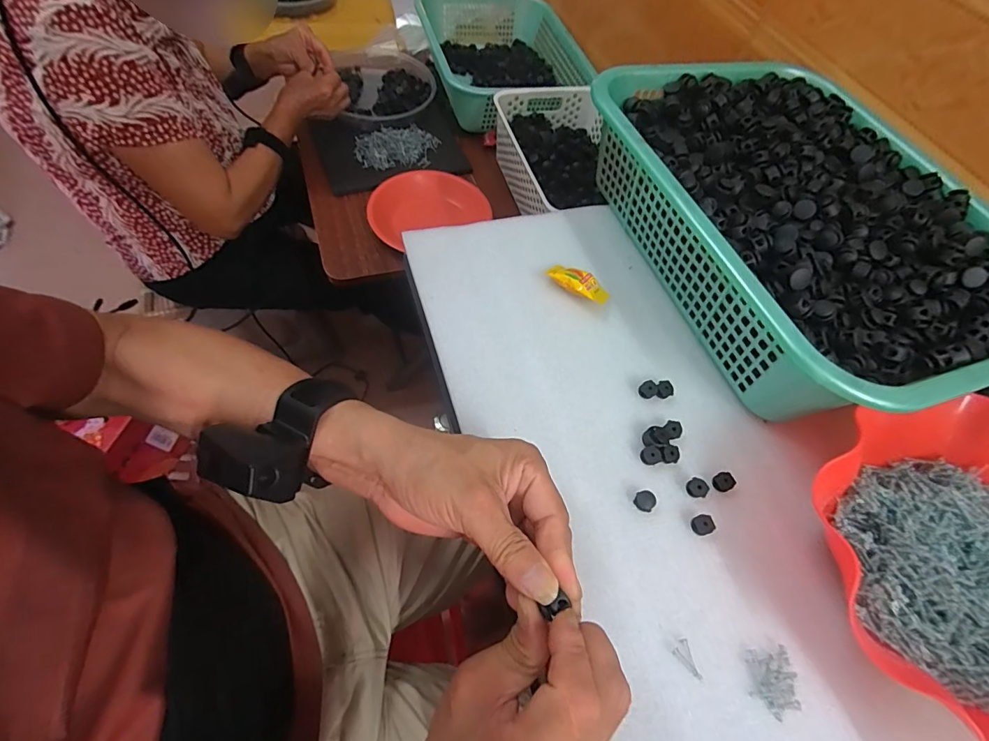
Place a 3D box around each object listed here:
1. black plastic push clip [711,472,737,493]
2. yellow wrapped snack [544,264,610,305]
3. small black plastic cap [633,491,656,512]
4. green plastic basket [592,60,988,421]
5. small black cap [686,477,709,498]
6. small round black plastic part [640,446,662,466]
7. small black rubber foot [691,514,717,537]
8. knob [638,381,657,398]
[{"bbox_3d":[0.168,0.082,0.328,0.014,0.009,0.013,3,60,-5],"label":"black plastic push clip"},{"bbox_3d":[0.075,-0.080,0.406,0.058,0.016,0.026,35,63,14],"label":"yellow wrapped snack"},{"bbox_3d":[0.107,0.093,0.317,0.014,0.007,0.013,3,60,-5],"label":"small black plastic cap"},{"bbox_3d":[0.275,-0.144,0.406,0.289,0.082,0.385,-14,63,-14],"label":"green plastic basket"},{"bbox_3d":[0.147,0.085,0.324,0.014,0.007,0.013,3,60,-5],"label":"small black cap"},{"bbox_3d":[0.117,0.064,0.333,0.013,0.008,0.013,3,60,-5],"label":"small round black plastic part"},{"bbox_3d":[0.145,0.108,0.311,0.014,0.007,0.013,3,60,-5],"label":"small black rubber foot"},{"bbox_3d":[0.125,0.016,0.363,0.013,0.010,0.012,40,64,16],"label":"knob"}]

